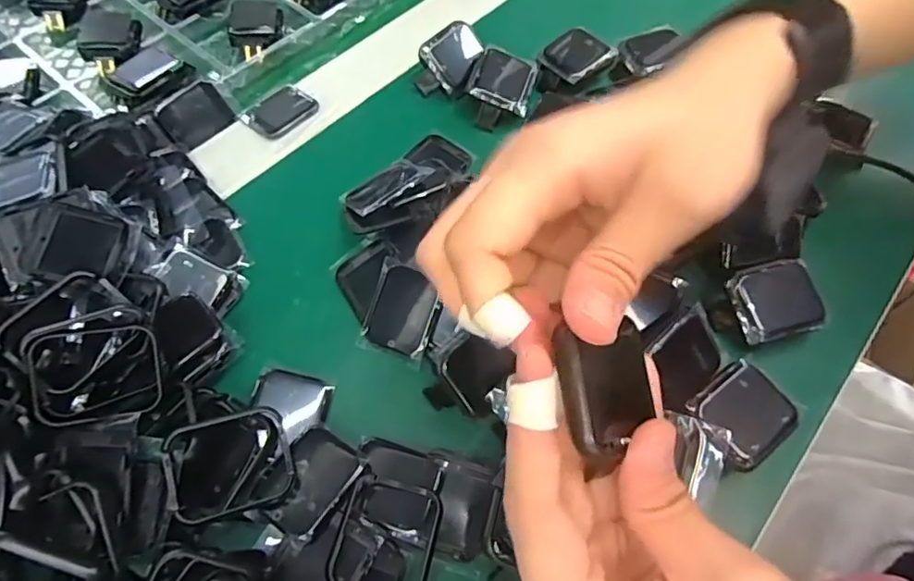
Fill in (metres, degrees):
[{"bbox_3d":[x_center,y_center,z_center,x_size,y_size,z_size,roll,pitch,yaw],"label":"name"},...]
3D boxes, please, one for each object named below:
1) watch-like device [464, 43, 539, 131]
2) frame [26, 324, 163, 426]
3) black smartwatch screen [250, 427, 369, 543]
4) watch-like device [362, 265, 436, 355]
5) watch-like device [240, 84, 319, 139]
[{"bbox_3d":[0.026,-0.122,0.334,0.036,0.018,0.049,20,65,-6],"label":"watch-like device"},{"bbox_3d":[-0.140,0.032,0.212,0.045,0.008,0.036,-7,85,-17],"label":"frame"},{"bbox_3d":[-0.059,0.077,0.221,0.029,0.007,0.040,33,64,16],"label":"black smartwatch screen"},{"bbox_3d":[-0.025,0.009,0.259,0.030,0.004,0.038,19,87,19],"label":"watch-like device"},{"bbox_3d":[-0.103,-0.108,0.328,0.030,0.004,0.044,36,65,17],"label":"watch-like device"}]

